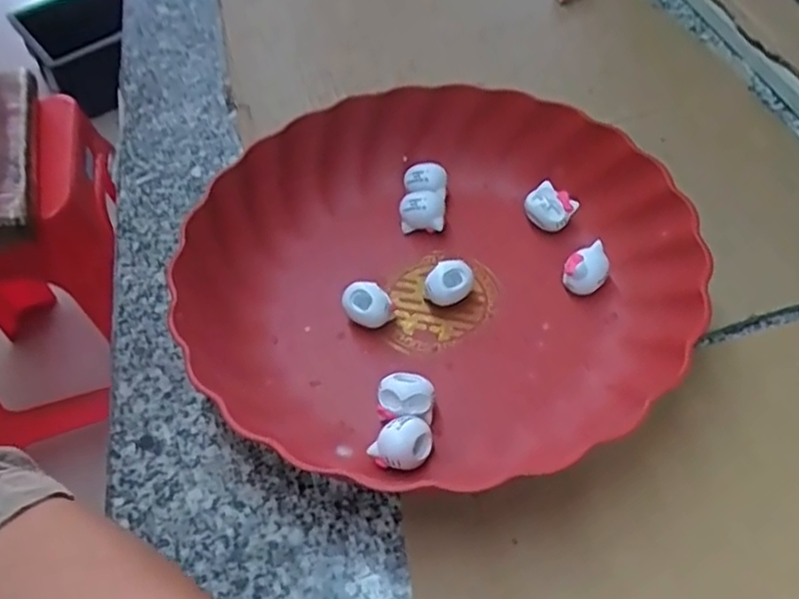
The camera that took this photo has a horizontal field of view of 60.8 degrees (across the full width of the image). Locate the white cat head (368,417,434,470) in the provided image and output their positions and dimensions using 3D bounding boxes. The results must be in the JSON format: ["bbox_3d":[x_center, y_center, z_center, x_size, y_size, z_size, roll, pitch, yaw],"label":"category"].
[{"bbox_3d":[0.002,0.065,0.298,0.021,0.022,0.025,31,61,27],"label":"white cat head"}]

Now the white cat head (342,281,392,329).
[{"bbox_3d":[-0.016,0.004,0.348,0.023,0.024,0.017,-4,52,3],"label":"white cat head"}]

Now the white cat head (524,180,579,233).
[{"bbox_3d":[0.085,-0.052,0.385,0.026,0.015,0.024,41,95,6],"label":"white cat head"}]

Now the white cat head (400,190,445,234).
[{"bbox_3d":[0.014,-0.050,0.392,0.024,0.018,0.021,1,52,7],"label":"white cat head"}]

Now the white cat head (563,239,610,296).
[{"bbox_3d":[0.097,-0.013,0.354,0.024,0.023,0.017,-23,53,-11],"label":"white cat head"}]

